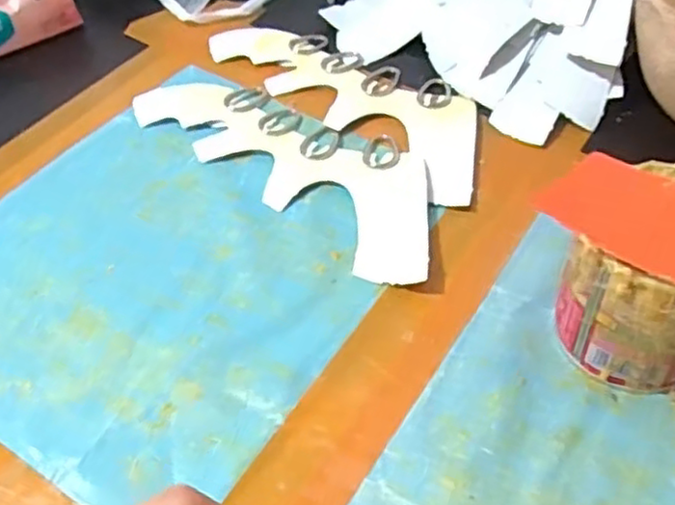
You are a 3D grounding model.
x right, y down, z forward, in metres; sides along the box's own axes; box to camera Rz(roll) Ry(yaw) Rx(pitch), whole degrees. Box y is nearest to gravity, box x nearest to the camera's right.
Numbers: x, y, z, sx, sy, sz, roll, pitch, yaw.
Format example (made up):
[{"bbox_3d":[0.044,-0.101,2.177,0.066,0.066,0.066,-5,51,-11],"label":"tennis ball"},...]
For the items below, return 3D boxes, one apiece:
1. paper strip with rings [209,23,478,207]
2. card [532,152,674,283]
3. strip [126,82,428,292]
[{"bbox_3d":[0.011,-0.107,0.440,0.077,0.007,0.228,-36,56,-23],"label":"paper strip with rings"},{"bbox_3d":[0.120,-0.012,0.257,0.081,0.004,0.049,31,58,27],"label":"card"},{"bbox_3d":[-0.029,-0.055,0.401,0.222,0.010,0.080,29,58,27],"label":"strip"}]

